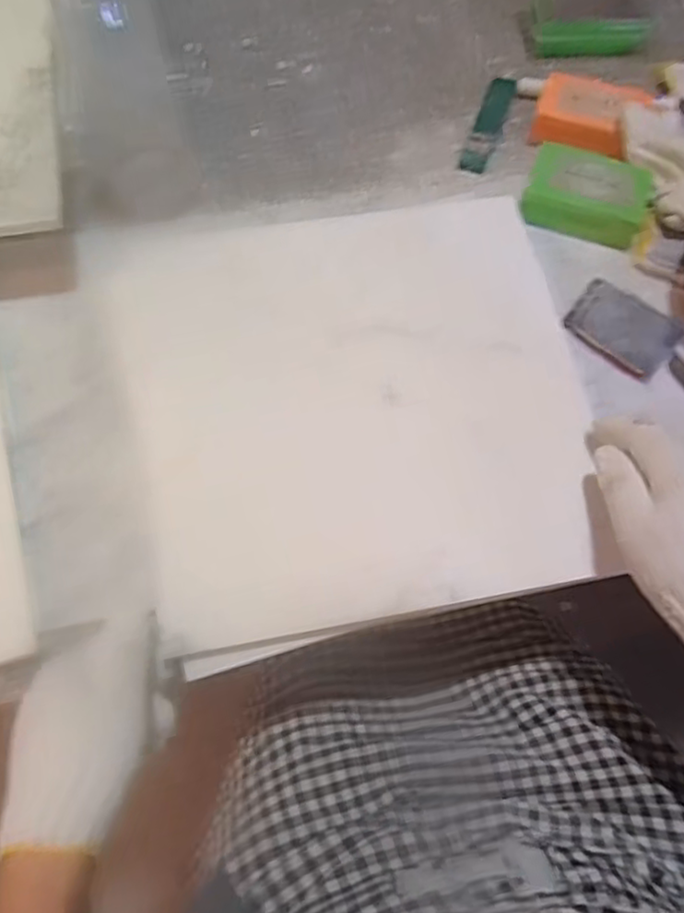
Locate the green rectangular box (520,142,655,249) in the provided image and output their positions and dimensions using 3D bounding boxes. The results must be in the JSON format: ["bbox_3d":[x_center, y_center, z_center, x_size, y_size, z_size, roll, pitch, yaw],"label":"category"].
[{"bbox_3d":[0.195,-0.208,0.523,0.100,0.035,0.065,17,69,6],"label":"green rectangular box"}]

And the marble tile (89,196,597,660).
[{"bbox_3d":[0.007,-0.041,0.443,0.306,0.015,0.293,-10,68,-4],"label":"marble tile"}]

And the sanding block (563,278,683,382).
[{"bbox_3d":[0.210,-0.096,0.489,0.077,0.010,0.058,39,73,14],"label":"sanding block"}]

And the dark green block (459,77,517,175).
[{"bbox_3d":[0.130,-0.295,0.574,0.024,0.008,0.111,19,69,7],"label":"dark green block"}]

